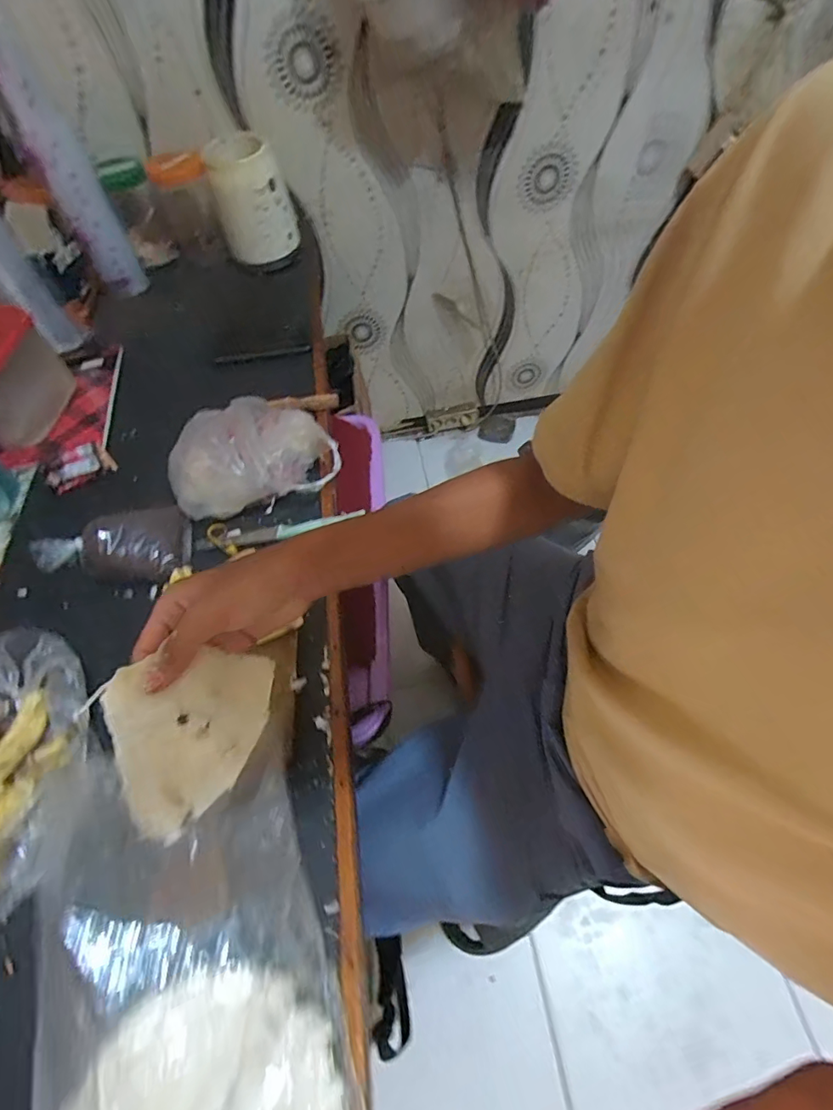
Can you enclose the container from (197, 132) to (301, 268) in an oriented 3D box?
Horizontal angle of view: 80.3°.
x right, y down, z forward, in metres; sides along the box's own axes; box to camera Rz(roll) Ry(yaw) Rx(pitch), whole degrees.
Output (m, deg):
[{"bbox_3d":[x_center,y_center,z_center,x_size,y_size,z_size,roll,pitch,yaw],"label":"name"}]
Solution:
[{"bbox_3d":[-0.283,-0.609,0.868,0.123,0.174,0.096,-1,57,4],"label":"container"}]

